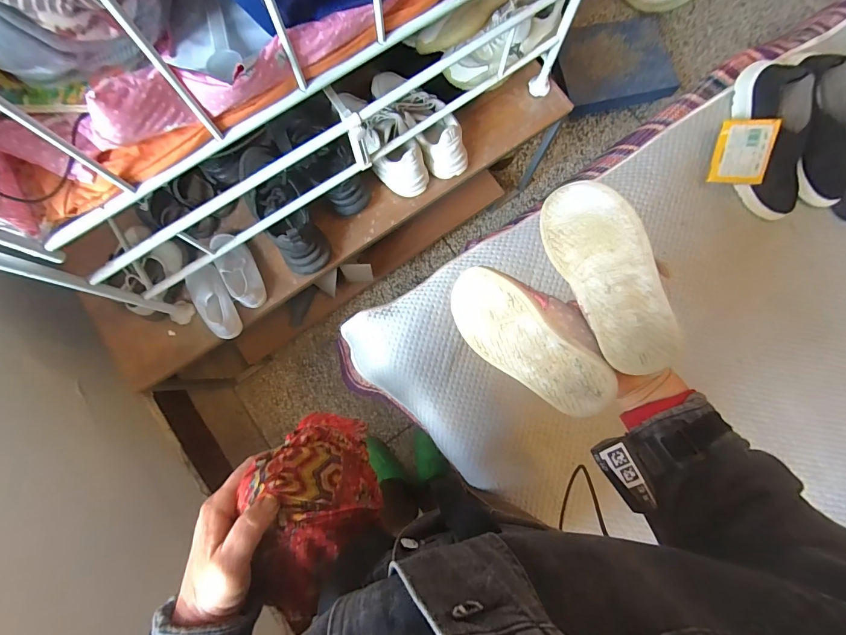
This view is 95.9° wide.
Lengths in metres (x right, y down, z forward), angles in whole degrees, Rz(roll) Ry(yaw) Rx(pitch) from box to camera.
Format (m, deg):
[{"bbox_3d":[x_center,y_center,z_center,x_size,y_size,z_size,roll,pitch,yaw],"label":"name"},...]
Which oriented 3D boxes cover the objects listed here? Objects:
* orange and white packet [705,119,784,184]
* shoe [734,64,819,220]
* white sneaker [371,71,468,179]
[{"bbox_3d":[0.600,-0.310,0.714,0.086,0.014,0.111,11,105,17],"label":"orange and white packet"},{"bbox_3d":[0.685,-0.346,0.743,0.104,0.076,0.290,-12,101,-2],"label":"shoe"},{"bbox_3d":[-0.009,-0.445,0.845,0.090,0.108,0.285,-38,83,-6],"label":"white sneaker"}]

